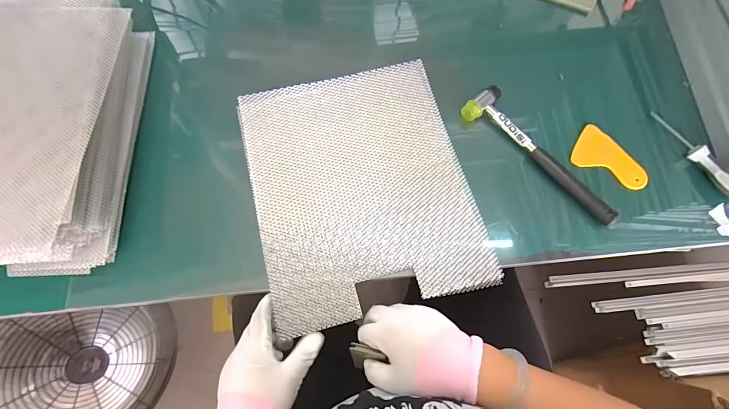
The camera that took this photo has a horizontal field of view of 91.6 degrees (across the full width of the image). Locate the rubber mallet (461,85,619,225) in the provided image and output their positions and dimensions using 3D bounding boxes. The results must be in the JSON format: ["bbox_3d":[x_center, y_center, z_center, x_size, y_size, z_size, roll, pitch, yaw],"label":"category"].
[{"bbox_3d":[0.242,-0.070,0.483,0.058,0.021,0.238,-41,75,-13],"label":"rubber mallet"}]

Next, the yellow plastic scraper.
[{"bbox_3d":[0.345,-0.067,0.493,0.099,0.008,0.069,28,73,10],"label":"yellow plastic scraper"}]

